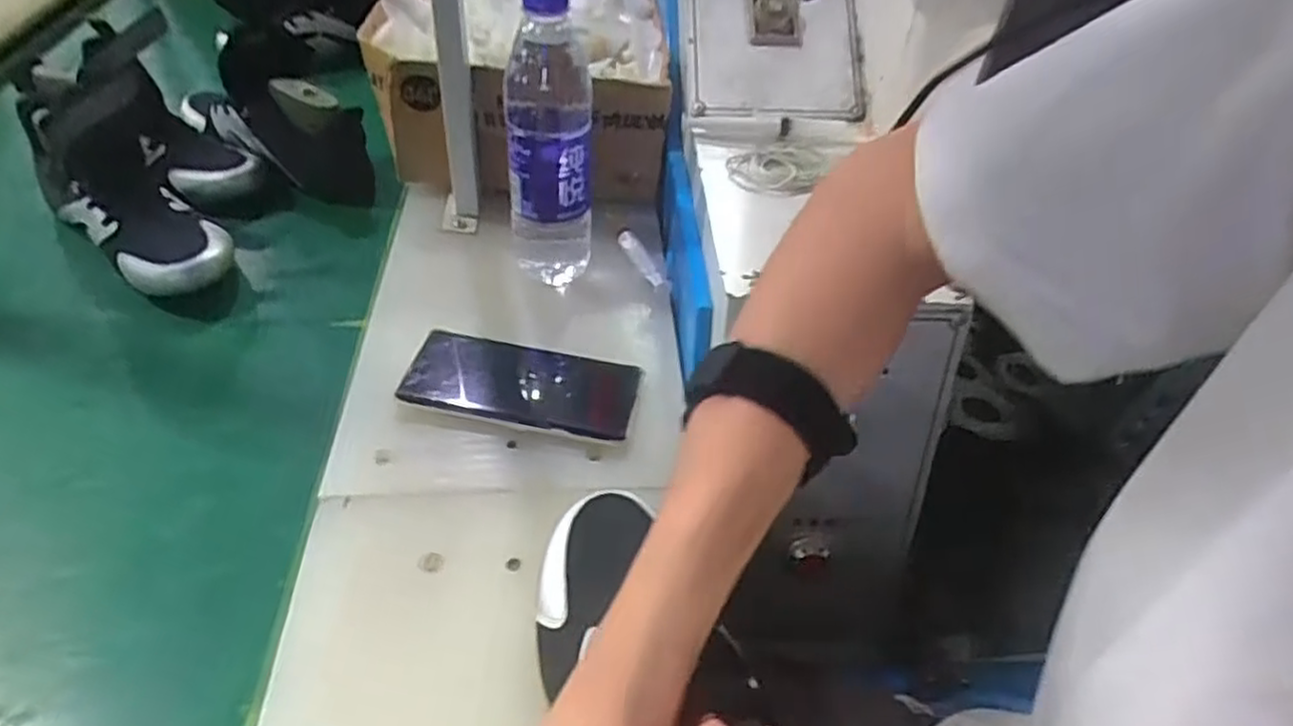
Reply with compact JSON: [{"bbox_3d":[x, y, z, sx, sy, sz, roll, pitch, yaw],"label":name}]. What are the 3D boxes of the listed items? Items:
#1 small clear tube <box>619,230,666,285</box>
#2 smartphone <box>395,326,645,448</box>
[{"bbox_3d":[-0.002,-0.090,0.663,0.016,0.014,0.083,-14,46,-20],"label":"small clear tube"},{"bbox_3d":[-0.088,0.014,0.543,0.162,0.010,0.077,9,42,5],"label":"smartphone"}]

